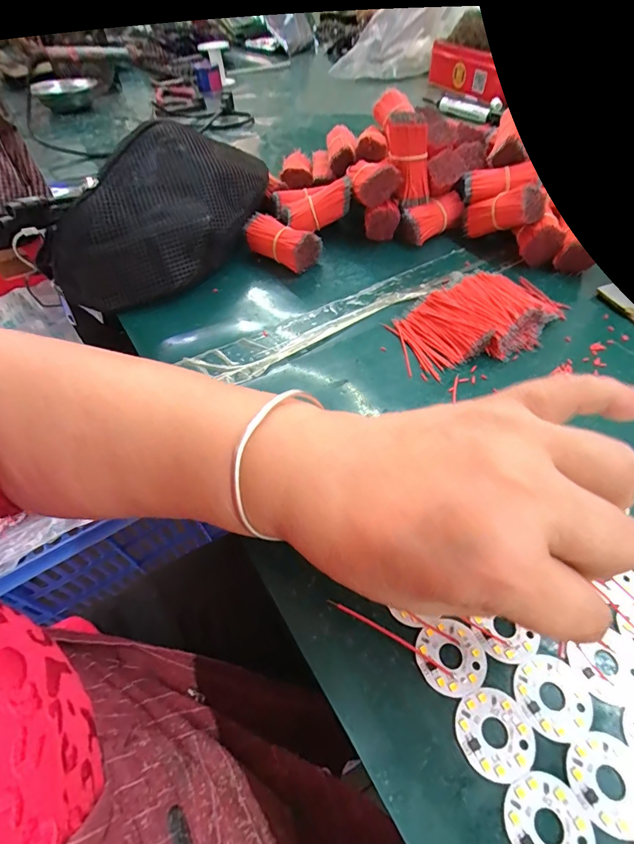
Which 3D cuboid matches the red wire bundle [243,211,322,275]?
[{"bbox_3d":[-0.034,-0.173,0.392,0.069,0.037,0.042,33,60,25],"label":"red wire bundle"}]

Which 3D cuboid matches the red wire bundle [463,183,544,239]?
[{"bbox_3d":[0.168,-0.194,0.381,0.029,0.032,0.070,-44,31,-27],"label":"red wire bundle"}]

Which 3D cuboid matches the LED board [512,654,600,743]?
[{"bbox_3d":[0.103,0.119,0.175,0.030,0.004,0.031,-26,55,-16],"label":"LED board"}]

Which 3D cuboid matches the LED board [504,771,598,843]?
[{"bbox_3d":[0.087,0.151,0.151,0.030,0.004,0.030,-24,55,-15],"label":"LED board"}]

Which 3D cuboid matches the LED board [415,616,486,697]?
[{"bbox_3d":[0.061,0.107,0.186,0.030,0.004,0.030,-26,55,-16],"label":"LED board"}]

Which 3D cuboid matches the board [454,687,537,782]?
[{"bbox_3d":[0.074,0.129,0.169,0.030,0.004,0.030,-14,53,-8],"label":"board"}]

